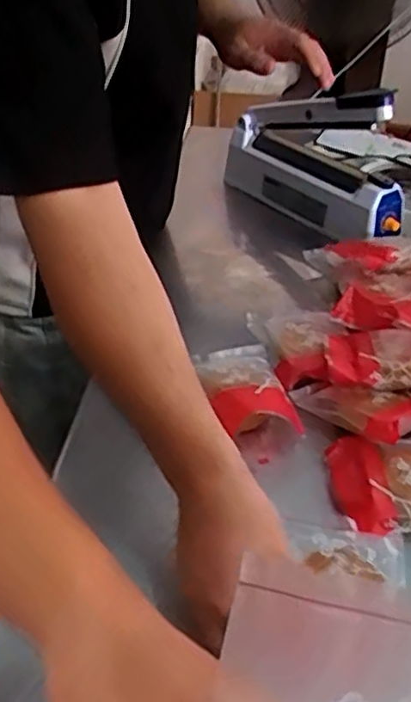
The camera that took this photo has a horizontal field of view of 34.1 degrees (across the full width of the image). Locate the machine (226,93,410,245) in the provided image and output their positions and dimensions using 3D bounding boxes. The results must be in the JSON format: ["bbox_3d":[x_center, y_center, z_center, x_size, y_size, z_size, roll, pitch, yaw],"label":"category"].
[{"bbox_3d":[0.136,-0.253,0.839,0.067,0.182,0.266,-22,44,-25],"label":"machine"}]

